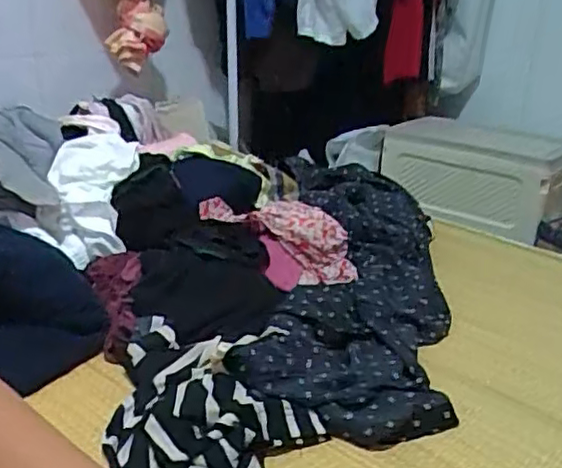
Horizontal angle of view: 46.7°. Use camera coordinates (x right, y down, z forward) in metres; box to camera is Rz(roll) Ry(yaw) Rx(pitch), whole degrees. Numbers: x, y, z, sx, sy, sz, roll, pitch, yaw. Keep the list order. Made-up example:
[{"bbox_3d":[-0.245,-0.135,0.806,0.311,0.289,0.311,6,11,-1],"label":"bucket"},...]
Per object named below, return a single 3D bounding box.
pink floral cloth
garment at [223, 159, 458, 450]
[{"bbox_3d":[-0.003,-0.007,1.060,0.285,0.070,0.123,26,28,15],"label":"pink floral cloth"},{"bbox_3d":[0.116,0.050,1.018,0.272,0.120,0.699,5,22,7],"label":"garment"}]

